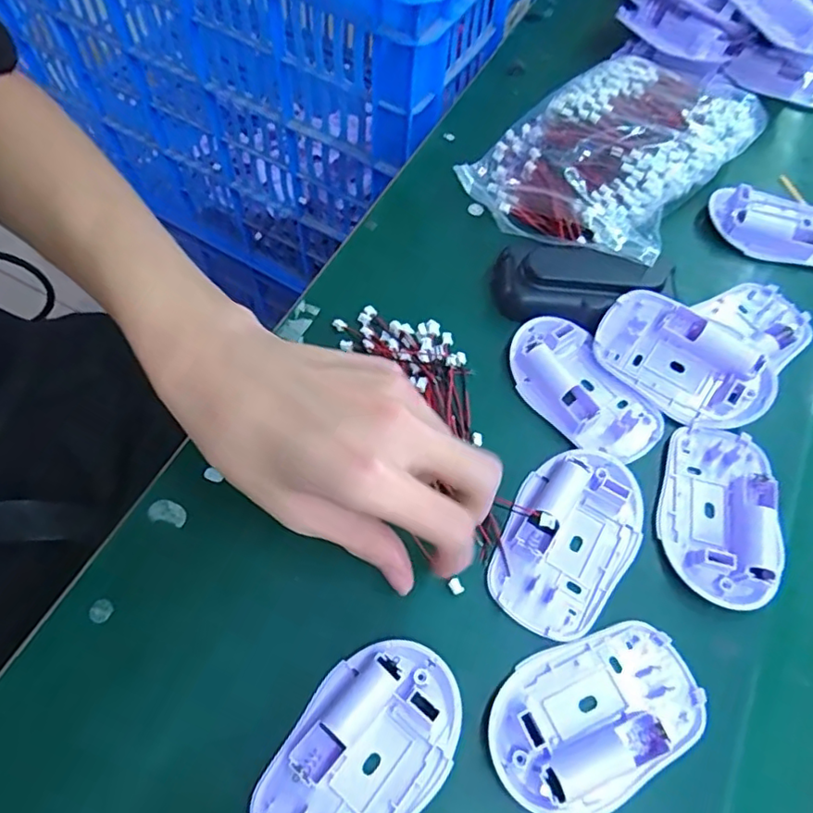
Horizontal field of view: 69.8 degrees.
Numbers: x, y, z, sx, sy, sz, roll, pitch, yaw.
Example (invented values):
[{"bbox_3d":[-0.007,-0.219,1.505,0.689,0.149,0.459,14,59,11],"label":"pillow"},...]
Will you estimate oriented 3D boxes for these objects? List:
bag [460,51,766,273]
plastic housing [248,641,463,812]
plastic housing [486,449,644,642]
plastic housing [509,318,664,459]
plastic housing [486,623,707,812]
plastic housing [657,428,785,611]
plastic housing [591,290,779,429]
[{"bbox_3d":[0.141,-0.176,0.402,0.136,0.049,0.172,37,67,16],"label":"bag"},{"bbox_3d":[-0.019,0.145,0.242,0.060,0.017,0.094,39,68,17],"label":"plastic housing"},{"bbox_3d":[0.082,0.064,0.290,0.060,0.020,0.095,29,66,12],"label":"plastic housing"},{"bbox_3d":[0.099,-0.013,0.328,0.053,0.014,0.094,-30,68,-16],"label":"plastic housing"},{"bbox_3d":[0.082,0.132,0.252,0.094,0.018,0.058,-23,66,-13],"label":"plastic housing"},{"bbox_3d":[0.159,0.052,0.295,0.052,0.018,0.092,11,63,4],"label":"plastic housing"},{"bbox_3d":[0.156,-0.026,0.331,0.095,0.020,0.055,37,97,15],"label":"plastic housing"}]

